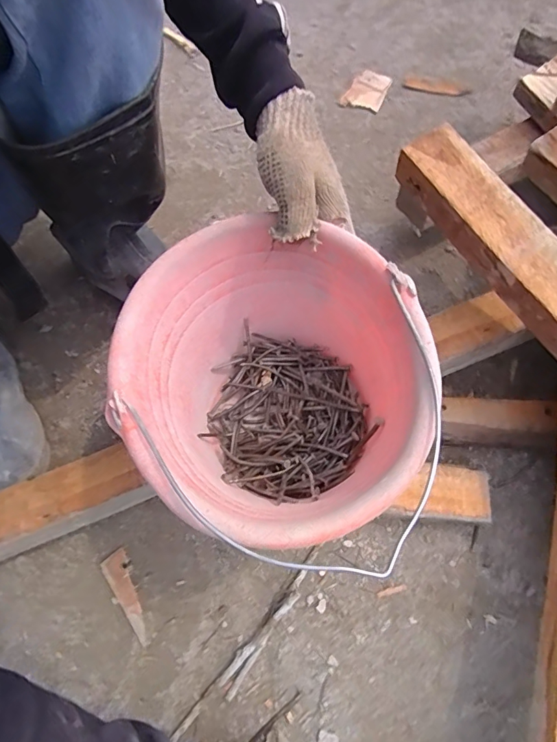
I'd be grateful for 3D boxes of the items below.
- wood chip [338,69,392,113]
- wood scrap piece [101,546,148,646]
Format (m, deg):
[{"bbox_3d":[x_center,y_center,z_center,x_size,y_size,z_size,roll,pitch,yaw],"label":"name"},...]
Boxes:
[{"bbox_3d":[0.153,-0.486,0.750,0.067,0.010,0.088,22,68,9],"label":"wood chip"},{"bbox_3d":[-0.152,0.231,0.448,0.026,0.006,0.091,-32,70,-14],"label":"wood scrap piece"}]

